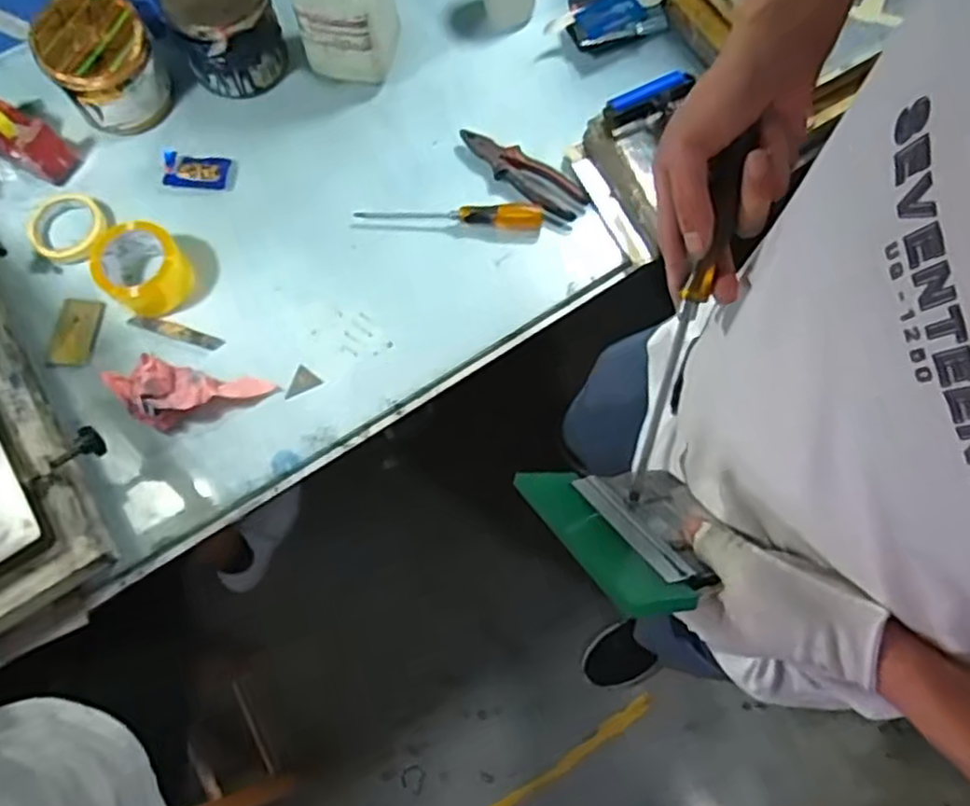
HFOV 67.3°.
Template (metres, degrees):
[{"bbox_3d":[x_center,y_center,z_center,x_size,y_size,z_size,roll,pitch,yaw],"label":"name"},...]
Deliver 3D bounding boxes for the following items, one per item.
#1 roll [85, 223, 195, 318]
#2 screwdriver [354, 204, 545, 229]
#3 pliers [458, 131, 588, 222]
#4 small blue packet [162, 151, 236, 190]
[{"bbox_3d":[-0.426,-0.165,0.905,0.099,0.065,0.097,0,72,1],"label":"roll"},{"bbox_3d":[-0.047,-0.243,0.937,0.237,0.034,0.026,6,72,3],"label":"screwdriver"},{"bbox_3d":[0.043,-0.305,0.966,0.195,0.034,0.058,39,77,13],"label":"pliers"},{"bbox_3d":[-0.384,-0.312,0.976,0.095,0.011,0.047,2,72,2],"label":"small blue packet"}]

